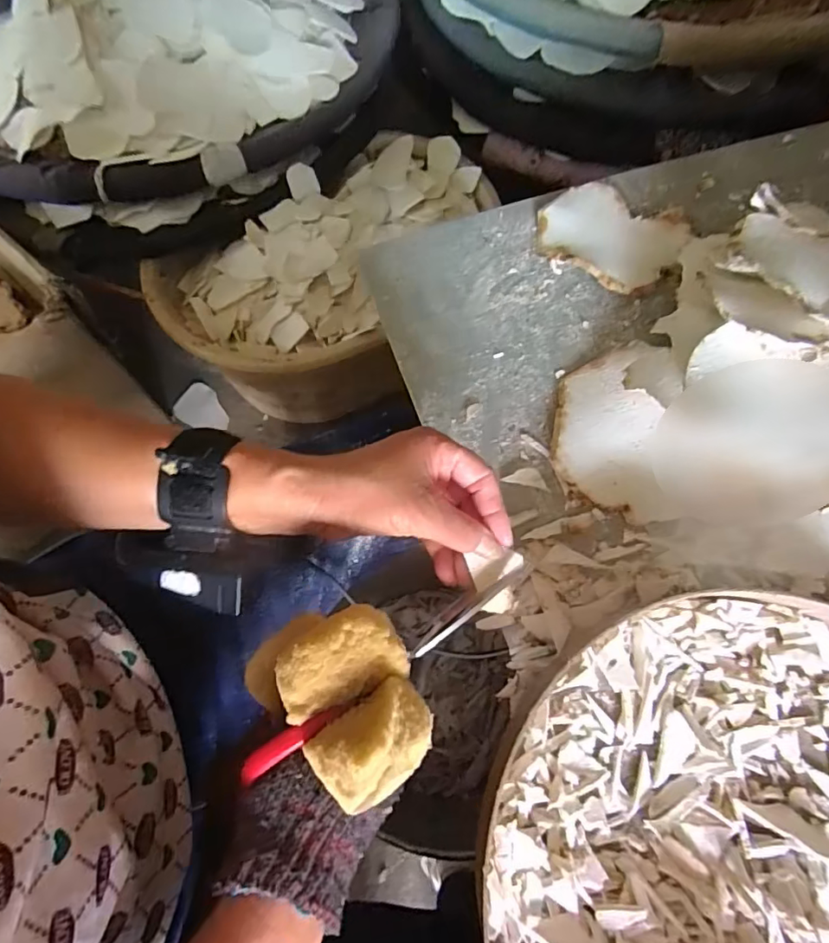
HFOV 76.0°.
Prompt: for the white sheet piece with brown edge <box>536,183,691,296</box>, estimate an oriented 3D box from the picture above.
[{"bbox_3d":[0.174,-0.214,0.481,0.120,0.017,0.105,40,73,17],"label":"white sheet piece with brown edge"}]

